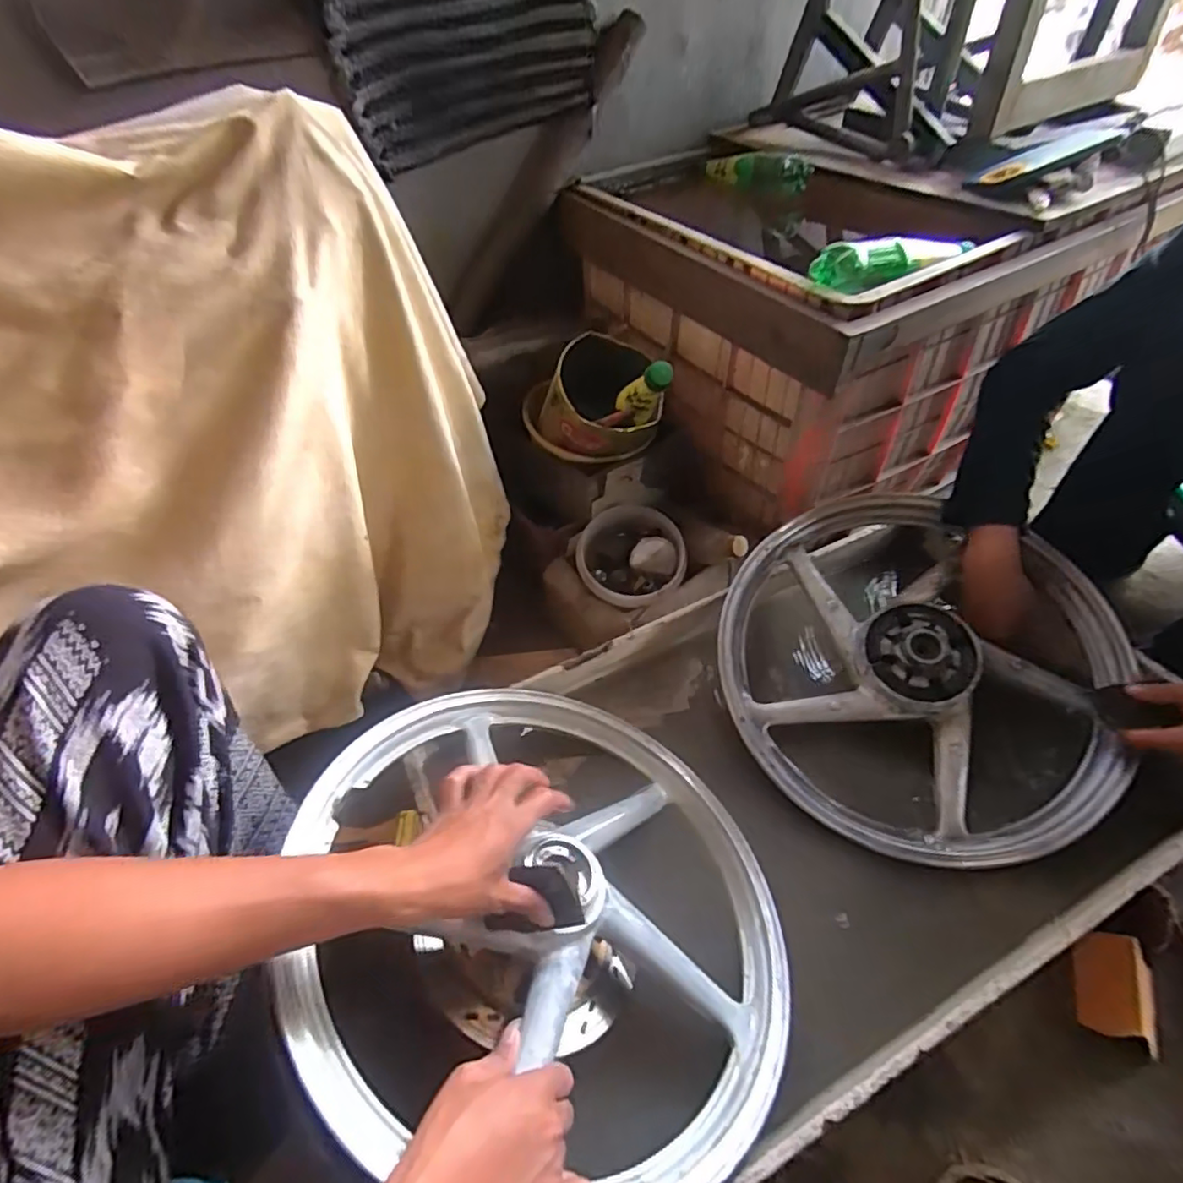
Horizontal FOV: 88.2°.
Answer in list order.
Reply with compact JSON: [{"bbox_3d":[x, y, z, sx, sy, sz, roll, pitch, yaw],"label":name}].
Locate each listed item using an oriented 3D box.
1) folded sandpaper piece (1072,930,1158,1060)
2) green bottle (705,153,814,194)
[{"bbox_3d":[0.481,0.361,0.561,0.065,0.031,0.088,17,49,20],"label":"folded sandpaper piece"},{"bbox_3d":[0.268,-0.686,0.999,0.196,0.053,0.058,27,56,27],"label":"green bottle"}]

